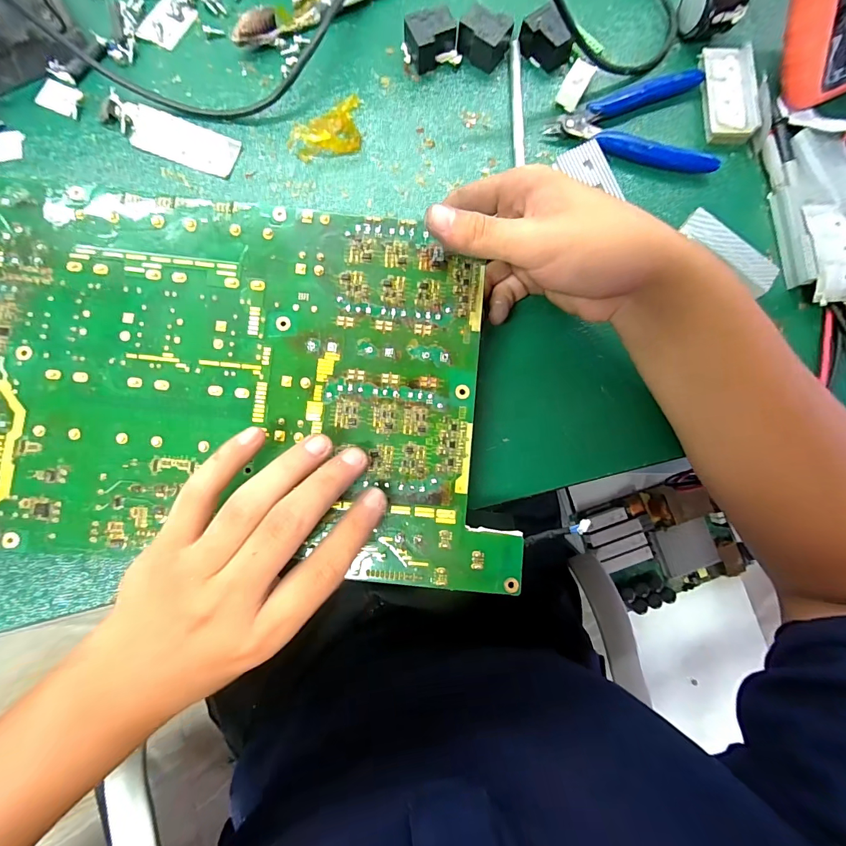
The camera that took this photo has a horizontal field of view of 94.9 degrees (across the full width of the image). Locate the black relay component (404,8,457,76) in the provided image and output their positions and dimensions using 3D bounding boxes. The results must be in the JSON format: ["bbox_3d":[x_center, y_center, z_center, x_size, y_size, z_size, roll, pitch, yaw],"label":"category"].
[{"bbox_3d":[0.006,-0.276,0.278,0.034,0.021,0.025,-24,84,-6],"label":"black relay component"}]

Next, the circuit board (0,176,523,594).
[{"bbox_3d":[-0.128,-0.027,0.204,0.352,0.011,0.191,6,82,-2],"label":"circuit board"}]

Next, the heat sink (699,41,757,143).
[{"bbox_3d":[0.220,-0.240,0.281,0.032,0.015,0.074,4,82,-2],"label":"heat sink"}]

